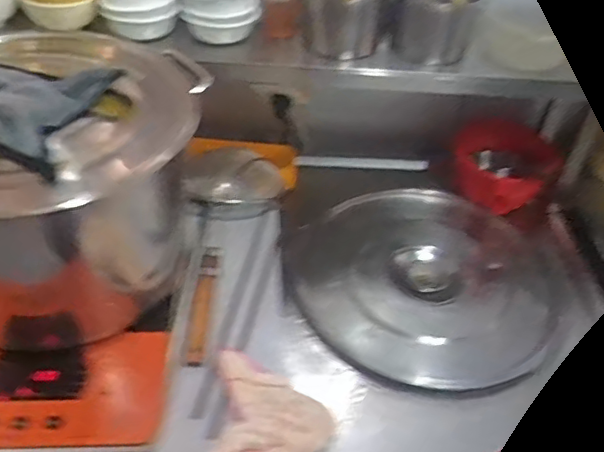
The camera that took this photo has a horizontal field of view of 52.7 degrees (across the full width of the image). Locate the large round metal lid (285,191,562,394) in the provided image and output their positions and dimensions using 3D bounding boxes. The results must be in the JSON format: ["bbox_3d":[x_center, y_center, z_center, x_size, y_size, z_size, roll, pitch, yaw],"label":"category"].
[{"bbox_3d":[0.180,0.081,0.920,0.358,0.053,0.371,3,42,-3],"label":"large round metal lid"}]

